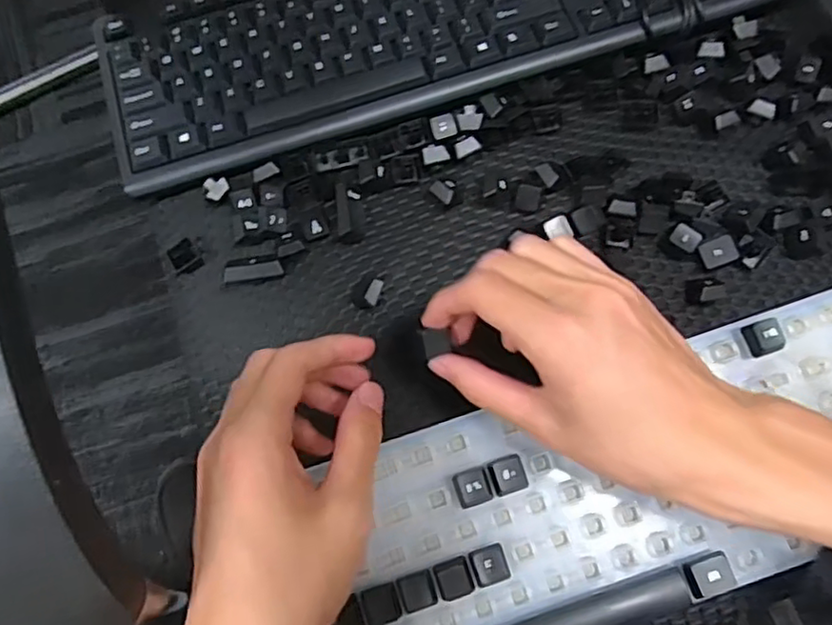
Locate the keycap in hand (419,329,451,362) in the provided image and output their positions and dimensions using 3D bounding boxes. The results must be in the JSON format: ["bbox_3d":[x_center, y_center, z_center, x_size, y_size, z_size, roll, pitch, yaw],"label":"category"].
[{"bbox_3d":[0.010,0.015,0.312,0.013,0.005,0.015,-15,77,-3],"label":"keycap in hand"}]

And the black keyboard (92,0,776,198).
[{"bbox_3d":[0.015,-0.197,0.405,0.434,0.016,0.134,-17,77,-3],"label":"black keyboard"}]

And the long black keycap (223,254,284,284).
[{"bbox_3d":[-0.095,-0.026,0.373,0.035,0.010,0.013,-7,77,-1],"label":"long black keycap"}]

